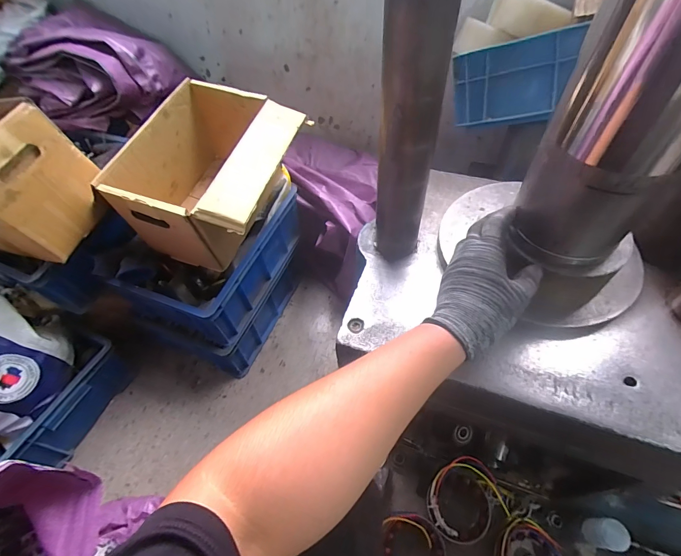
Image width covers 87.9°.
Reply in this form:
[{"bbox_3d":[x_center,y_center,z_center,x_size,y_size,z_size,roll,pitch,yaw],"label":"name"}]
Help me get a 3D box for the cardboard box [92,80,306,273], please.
[{"bbox_3d":[-0.245,-0.194,0.734,0.277,0.233,0.324,16,57,14],"label":"cardboard box"}]

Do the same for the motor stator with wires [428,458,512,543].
[{"bbox_3d":[0.238,0.431,0.683,0.140,0.065,0.125,-35,59,-20],"label":"motor stator with wires"}]

